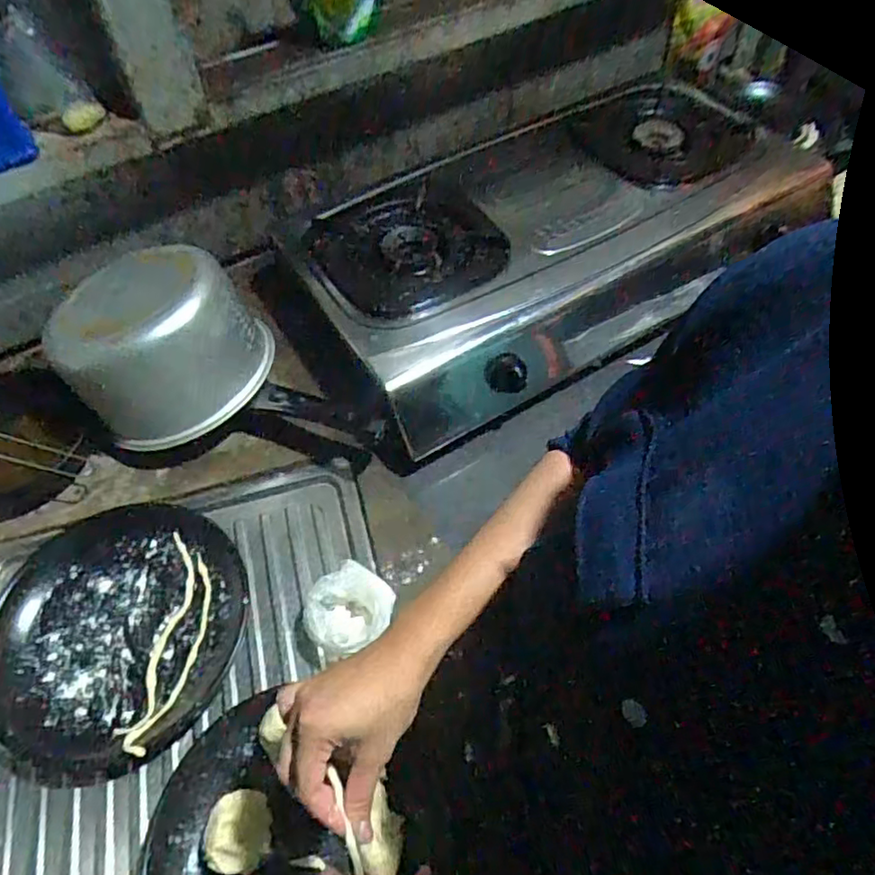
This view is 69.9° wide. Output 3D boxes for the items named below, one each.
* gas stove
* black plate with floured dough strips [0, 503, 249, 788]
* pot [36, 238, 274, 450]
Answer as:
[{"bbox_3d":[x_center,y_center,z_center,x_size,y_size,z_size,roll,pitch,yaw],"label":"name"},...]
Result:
[{"bbox_3d":[0.173,-0.312,0.908,0.724,0.133,0.393,-31,60,-17],"label":"gas stove"},{"bbox_3d":[-0.334,0.199,0.652,0.258,0.039,0.266,-1,56,2],"label":"black plate with floured dough strips"},{"bbox_3d":[-0.330,-0.123,0.754,0.206,0.133,0.216,-1,56,2],"label":"pot"}]

